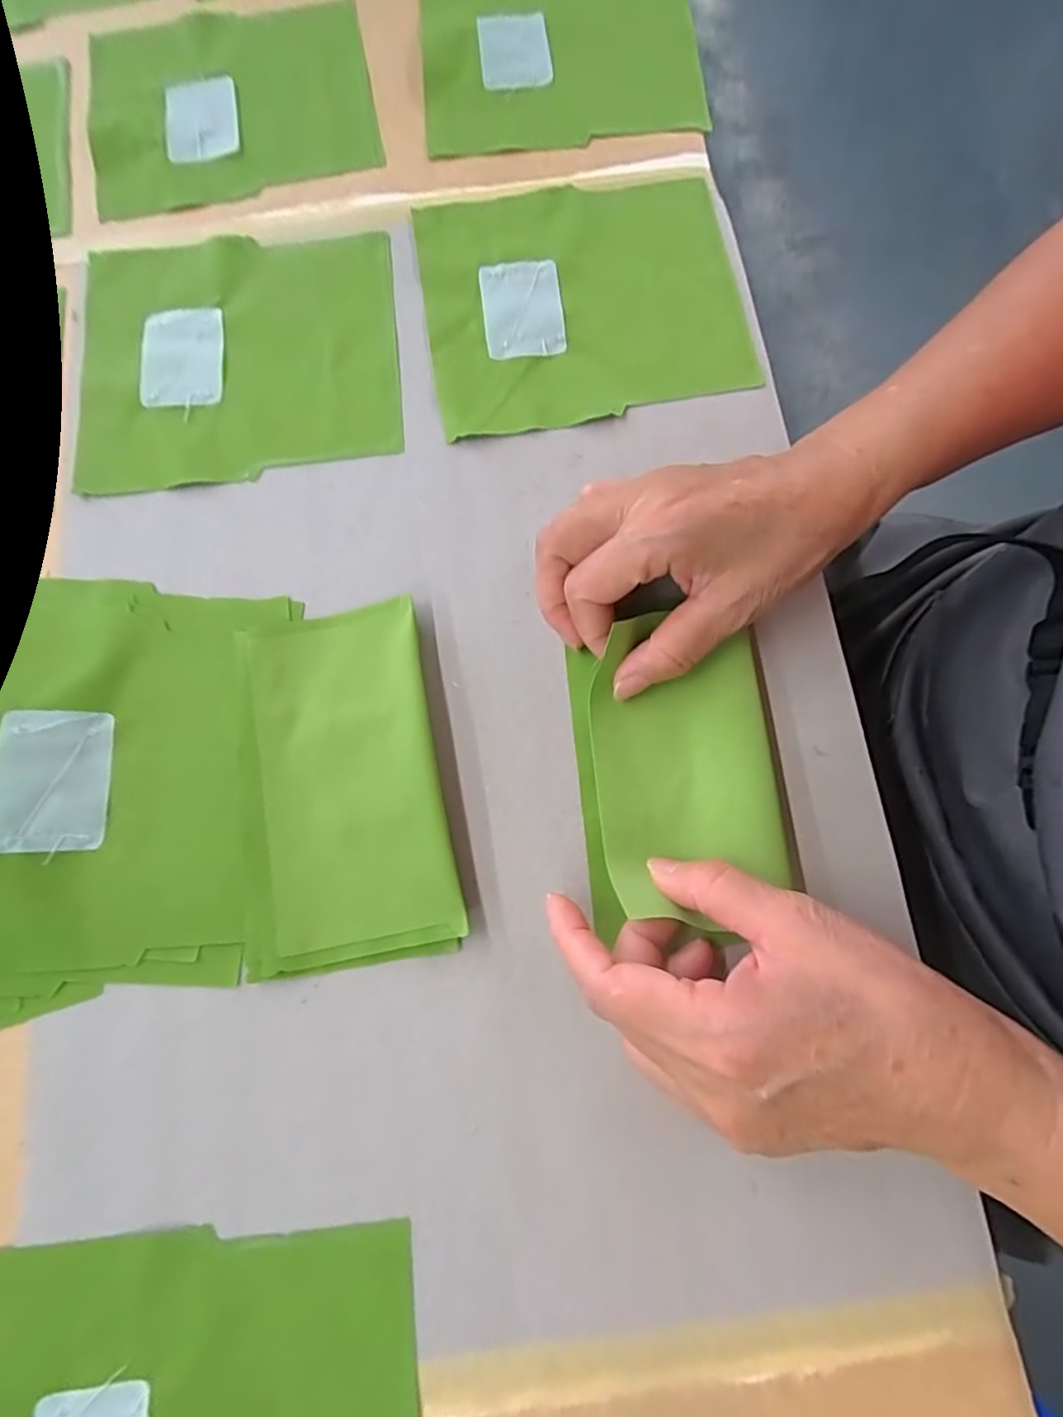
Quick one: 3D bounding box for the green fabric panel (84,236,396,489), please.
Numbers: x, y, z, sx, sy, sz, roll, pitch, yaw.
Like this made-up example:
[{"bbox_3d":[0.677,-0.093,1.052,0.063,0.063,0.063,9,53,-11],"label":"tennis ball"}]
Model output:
[{"bbox_3d":[-0.154,-0.188,0.324,0.163,0.005,0.144,-7,77,-1],"label":"green fabric panel"}]

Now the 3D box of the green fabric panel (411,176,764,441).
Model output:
[{"bbox_3d":[0.027,-0.222,0.328,0.163,0.004,0.149,-9,77,-2],"label":"green fabric panel"}]

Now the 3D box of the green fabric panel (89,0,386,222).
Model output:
[{"bbox_3d":[-0.180,-0.366,0.366,0.165,0.007,0.138,-11,77,-2],"label":"green fabric panel"}]

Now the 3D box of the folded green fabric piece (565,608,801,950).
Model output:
[{"bbox_3d":[0.063,0.026,0.264,0.084,0.022,0.129,-5,77,-1],"label":"folded green fabric piece"}]

